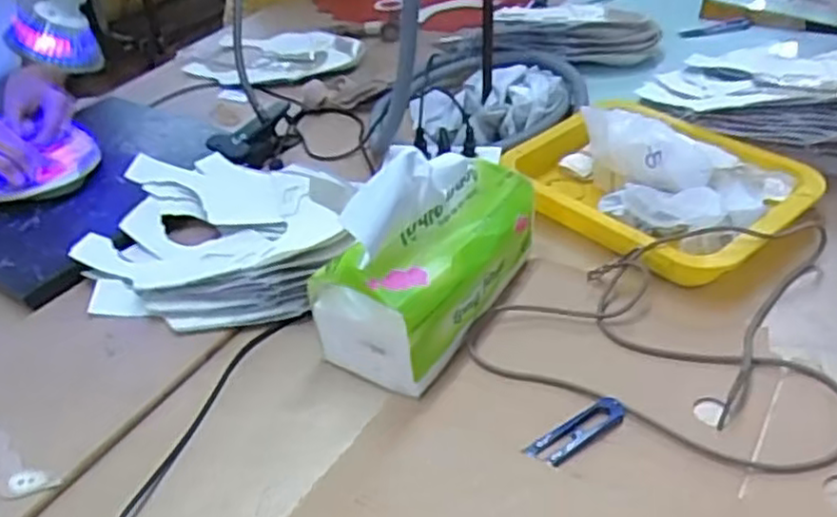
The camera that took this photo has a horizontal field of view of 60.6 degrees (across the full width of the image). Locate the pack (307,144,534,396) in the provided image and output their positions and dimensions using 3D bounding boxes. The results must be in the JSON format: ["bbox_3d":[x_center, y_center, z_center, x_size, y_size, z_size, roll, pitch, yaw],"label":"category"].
[{"bbox_3d":[0.013,-0.015,0.562,0.091,0.149,0.195,21,45,30],"label":"pack"}]

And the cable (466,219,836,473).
[{"bbox_3d":[0.209,0.029,0.568,0.268,0.043,0.257,18,43,27],"label":"cable"}]

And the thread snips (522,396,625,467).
[{"bbox_3d":[0.109,0.119,0.493,0.077,0.005,0.025,-25,42,-23],"label":"thread snips"}]

